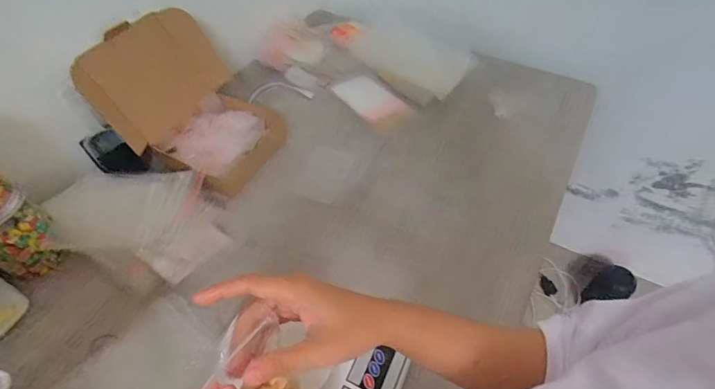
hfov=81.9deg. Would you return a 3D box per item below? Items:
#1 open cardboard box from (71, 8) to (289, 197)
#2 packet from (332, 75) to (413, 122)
[{"bbox_3d":[-0.255,-0.153,0.672,0.228,0.189,0.251,21,54,17],"label":"open cardboard box"},{"bbox_3d":[0.026,-0.190,0.813,0.077,0.008,0.146,-42,68,-17],"label":"packet"}]

